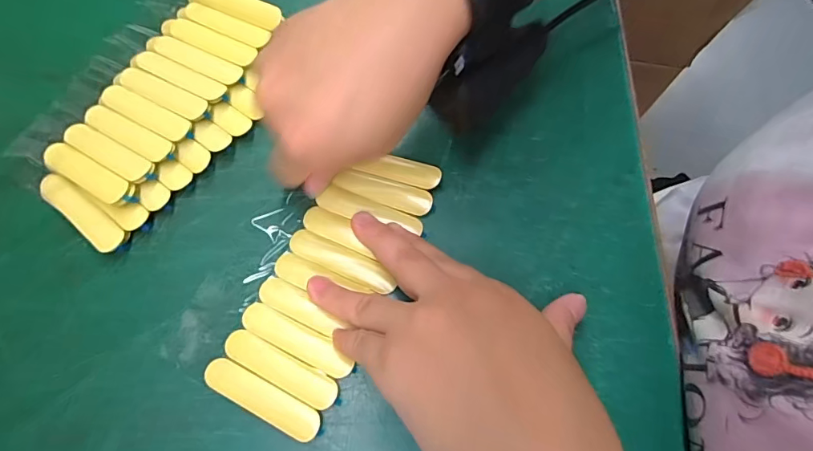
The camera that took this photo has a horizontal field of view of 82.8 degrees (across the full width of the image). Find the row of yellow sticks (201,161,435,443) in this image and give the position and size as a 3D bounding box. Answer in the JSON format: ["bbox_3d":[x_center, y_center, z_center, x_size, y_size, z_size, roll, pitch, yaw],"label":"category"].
[{"bbox_3d":[-0.037,0.025,0.241,0.059,0.007,0.151,25,70,9],"label":"row of yellow sticks"}]

